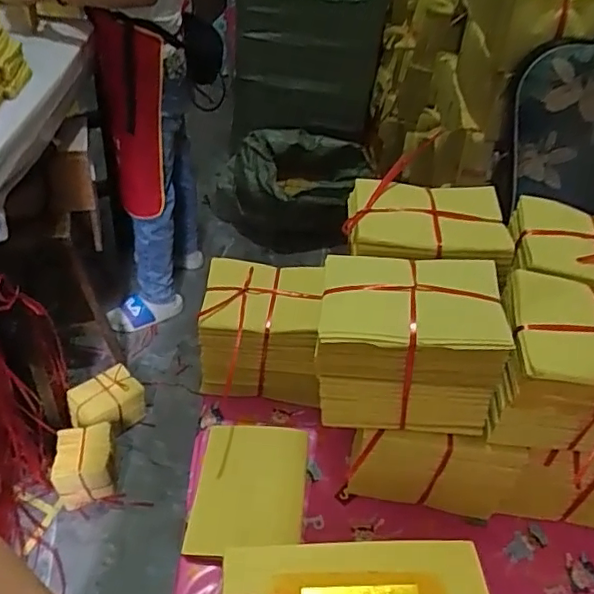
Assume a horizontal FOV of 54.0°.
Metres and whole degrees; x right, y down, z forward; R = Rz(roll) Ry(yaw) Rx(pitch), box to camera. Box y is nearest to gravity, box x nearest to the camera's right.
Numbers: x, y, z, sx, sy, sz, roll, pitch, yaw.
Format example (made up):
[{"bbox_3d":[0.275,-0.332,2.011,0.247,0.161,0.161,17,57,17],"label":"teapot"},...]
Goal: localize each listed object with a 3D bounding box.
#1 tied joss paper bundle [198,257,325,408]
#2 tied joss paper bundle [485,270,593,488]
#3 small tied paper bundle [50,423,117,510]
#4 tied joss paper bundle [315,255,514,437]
[{"bbox_3d":[-0.036,0.048,0.736,0.161,0.135,0.118,8,42,2],"label":"tied joss paper bundle"},{"bbox_3d":[0.266,0.072,0.560,0.166,0.137,0.115,5,42,-1],"label":"tied joss paper bundle"},{"bbox_3d":[-0.513,0.412,1.421,0.140,0.163,0.129,-7,44,-14],"label":"small tied paper bundle"},{"bbox_3d":[0.102,0.041,0.565,0.164,0.135,0.113,7,42,1],"label":"tied joss paper bundle"}]

